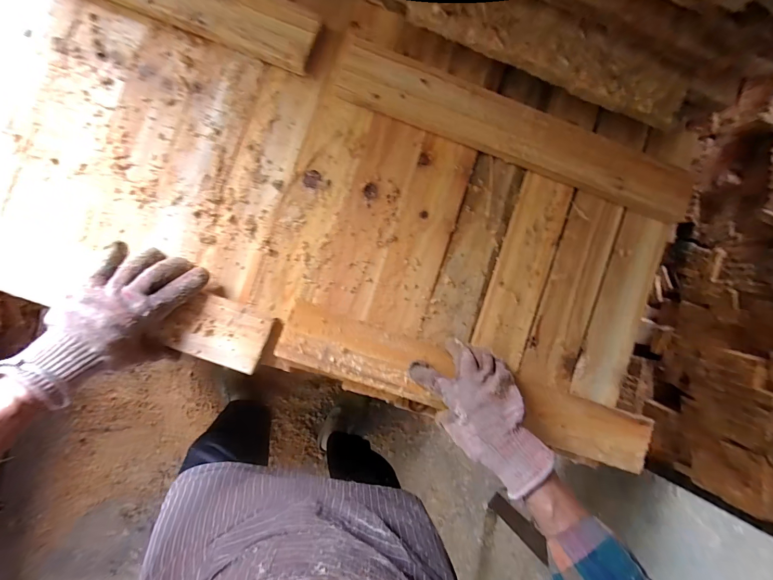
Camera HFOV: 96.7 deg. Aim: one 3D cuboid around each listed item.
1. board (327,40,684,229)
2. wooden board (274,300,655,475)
[{"bbox_3d":[0.176,-0.205,0.447,0.477,0.027,0.070,18,95,-5],"label":"board"},{"bbox_3d":[0.112,0.128,0.442,0.493,0.027,0.073,19,86,-7],"label":"wooden board"}]

